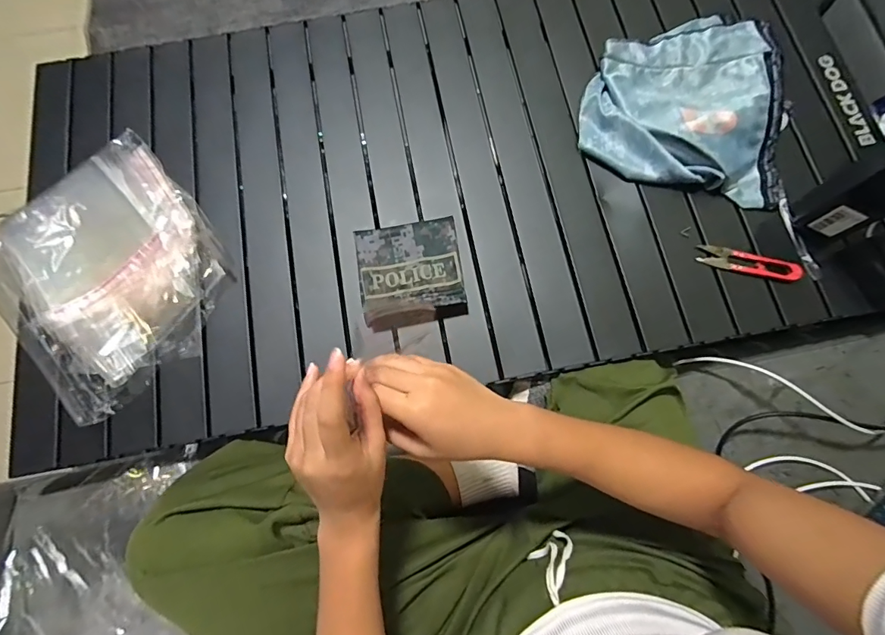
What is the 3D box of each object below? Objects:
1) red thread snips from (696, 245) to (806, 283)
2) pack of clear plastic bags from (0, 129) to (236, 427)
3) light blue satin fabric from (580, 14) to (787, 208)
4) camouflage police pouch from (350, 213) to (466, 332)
[{"bbox_3d":[0.386,-0.069,0.534,0.122,0.012,0.030,15,76,5],"label":"red thread snips"},{"bbox_3d":[-0.426,-0.067,0.544,0.255,0.028,0.310,-42,78,-10],"label":"pack of clear plastic bags"},{"bbox_3d":[0.324,-0.299,0.580,0.252,0.046,0.276,5,75,2],"label":"light blue satin fabric"},{"bbox_3d":[-0.039,-0.056,0.532,0.125,0.025,0.125,-11,75,-2],"label":"camouflage police pouch"}]

